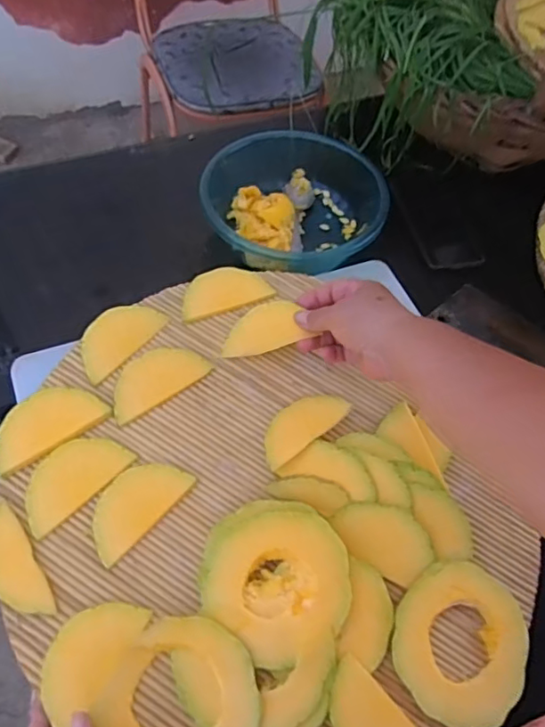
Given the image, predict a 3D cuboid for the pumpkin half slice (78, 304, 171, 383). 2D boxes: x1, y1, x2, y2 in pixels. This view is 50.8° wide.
[{"bbox_3d":[-0.149,-0.027,0.547,0.049,0.004,0.092,42,63,3],"label":"pumpkin half slice"}]

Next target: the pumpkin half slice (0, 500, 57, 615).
[{"bbox_3d":[-0.196,0.151,0.431,0.035,0.004,0.088,-22,74,-36],"label":"pumpkin half slice"}]

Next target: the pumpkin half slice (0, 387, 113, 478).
[{"bbox_3d":[-0.193,0.048,0.485,0.096,0.012,0.054,-34,64,-23],"label":"pumpkin half slice"}]

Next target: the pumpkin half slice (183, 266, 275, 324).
[{"bbox_3d":[-0.048,-0.075,0.571,0.091,0.010,0.049,-17,59,-13],"label":"pumpkin half slice"}]

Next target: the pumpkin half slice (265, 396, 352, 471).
[{"bbox_3d":[0.024,0.053,0.506,0.091,0.009,0.044,-37,65,-24],"label":"pumpkin half slice"}]

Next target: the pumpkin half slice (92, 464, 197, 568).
[{"bbox_3d":[-0.116,0.117,0.484,0.051,0.014,0.093,36,62,19],"label":"pumpkin half slice"}]

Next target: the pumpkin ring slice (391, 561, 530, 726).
[{"bbox_3d":[0.150,0.221,0.454,0.110,0.007,0.112,3,70,-8],"label":"pumpkin ring slice"}]

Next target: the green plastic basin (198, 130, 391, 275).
[{"bbox_3d":[0.021,-0.200,0.724,0.213,0.083,0.204,1,56,-2],"label":"green plastic basin"}]

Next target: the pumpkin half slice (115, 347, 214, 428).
[{"bbox_3d":[-0.111,0.012,0.534,0.095,0.011,0.052,-34,64,-23],"label":"pumpkin half slice"}]

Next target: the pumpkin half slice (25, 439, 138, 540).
[{"bbox_3d":[-0.164,0.091,0.469,0.090,0.011,0.051,-39,66,-25],"label":"pumpkin half slice"}]

